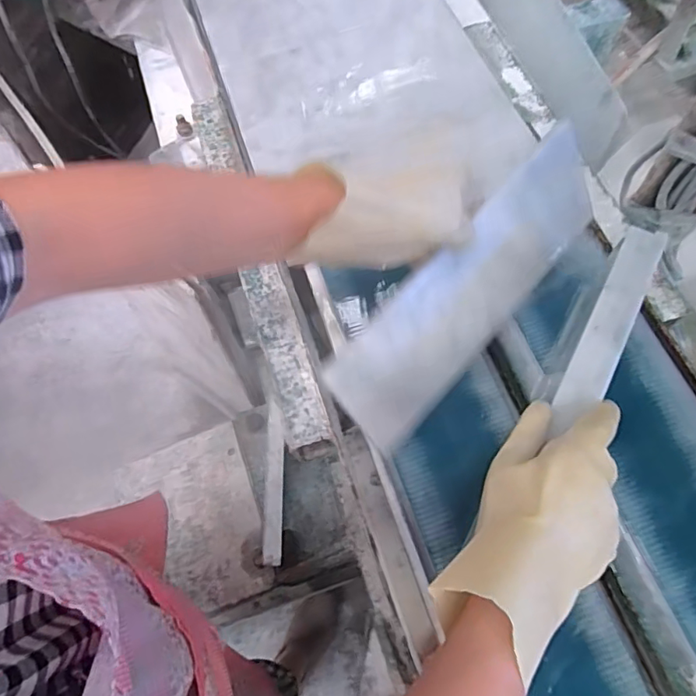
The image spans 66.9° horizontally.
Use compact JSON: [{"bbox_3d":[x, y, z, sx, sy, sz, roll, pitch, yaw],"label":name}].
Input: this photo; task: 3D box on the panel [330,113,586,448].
[{"bbox_3d":[0.105,-0.051,0.431,0.294,0.098,0.012,-45,29,-16],"label":"panel"}]

